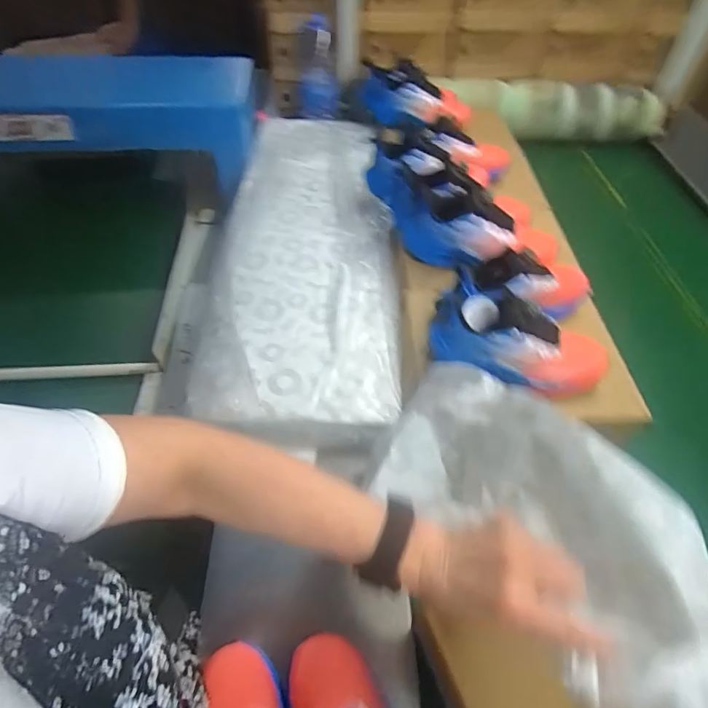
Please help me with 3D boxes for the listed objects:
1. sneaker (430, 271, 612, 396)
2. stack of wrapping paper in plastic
[{"bbox_3d":[0.218,-0.020,0.626,0.231,0.119,0.094,21,52,1],"label":"sneaker"},{"bbox_3d":[-0.081,-0.231,0.890,0.315,0.048,0.879,1,50,0],"label":"stack of wrapping paper in plastic"}]

